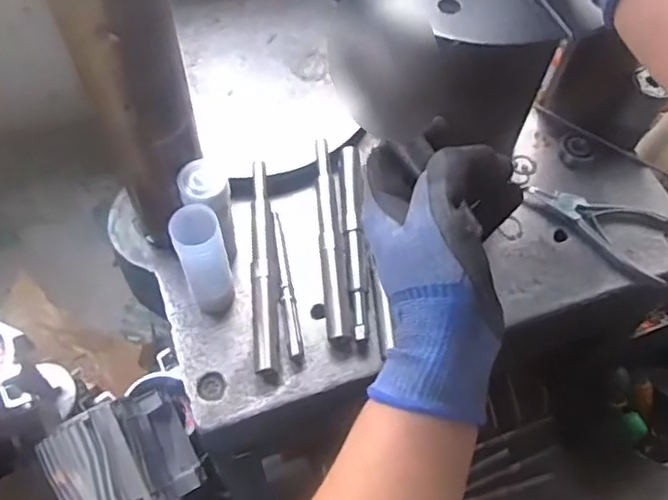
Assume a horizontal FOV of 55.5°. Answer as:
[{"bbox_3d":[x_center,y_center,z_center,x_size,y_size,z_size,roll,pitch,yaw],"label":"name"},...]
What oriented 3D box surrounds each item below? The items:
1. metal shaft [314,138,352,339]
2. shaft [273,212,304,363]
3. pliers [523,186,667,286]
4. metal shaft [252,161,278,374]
[{"bbox_3d":[-0.004,-0.014,0.529,0.018,0.021,0.181,-4,59,-5],"label":"metal shaft"},{"bbox_3d":[-0.040,0.027,0.519,0.011,0.012,0.133,-9,60,-7],"label":"shaft"},{"bbox_3d":[0.231,-0.025,0.555,0.131,0.011,0.072,26,62,13],"label":"pliers"},{"bbox_3d":[-0.057,0.009,0.513,0.018,0.023,0.178,-3,59,-4],"label":"metal shaft"}]

